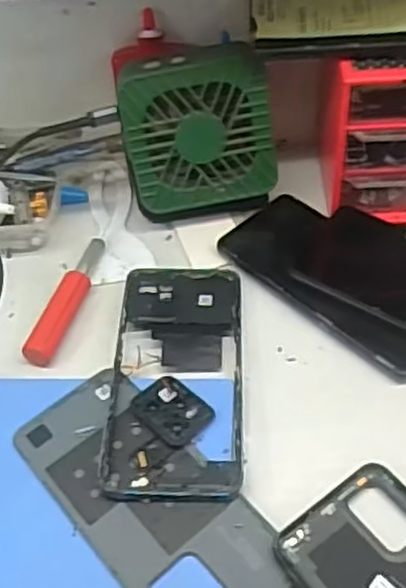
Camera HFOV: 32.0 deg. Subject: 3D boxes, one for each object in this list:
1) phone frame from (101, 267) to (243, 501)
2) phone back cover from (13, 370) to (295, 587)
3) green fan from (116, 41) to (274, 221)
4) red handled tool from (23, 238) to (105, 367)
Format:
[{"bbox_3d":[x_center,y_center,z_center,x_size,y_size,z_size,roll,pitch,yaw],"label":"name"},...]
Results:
[{"bbox_3d":[-0.015,0.043,0.416,0.075,0.010,0.167,-2,49,3],"label":"phone frame"},{"bbox_3d":[-0.030,0.104,0.366,0.074,0.010,0.162,-34,55,-23],"label":"phone back cover"},{"bbox_3d":[-0.004,-0.110,0.478,0.096,0.103,0.043,-8,31,-1],"label":"green fan"},{"bbox_3d":[-0.088,0.003,0.462,0.021,0.016,0.101,9,51,12],"label":"red handled tool"}]

